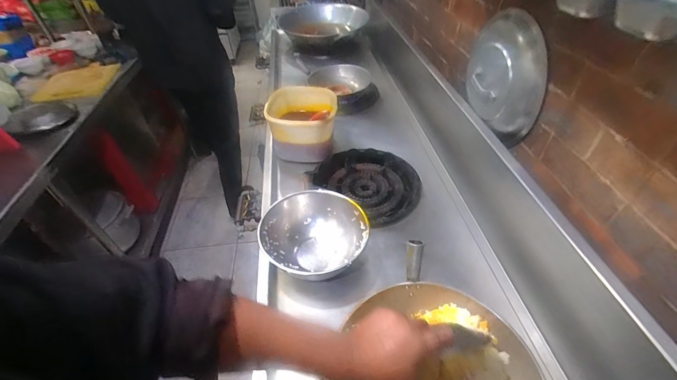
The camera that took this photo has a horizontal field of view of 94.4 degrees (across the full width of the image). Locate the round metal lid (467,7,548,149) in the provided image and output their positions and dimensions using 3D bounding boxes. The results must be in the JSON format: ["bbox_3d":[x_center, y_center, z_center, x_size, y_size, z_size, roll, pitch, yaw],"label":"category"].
[{"bbox_3d":[0.407,-0.289,0.797,0.056,0.250,0.291,-9,44,-7],"label":"round metal lid"}]

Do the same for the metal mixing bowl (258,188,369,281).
[{"bbox_3d":[-0.055,0.128,0.777,0.240,0.125,0.231,-1,44,1],"label":"metal mixing bowl"}]

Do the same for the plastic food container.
[{"bbox_3d":[-0.119,-0.221,1.078,0.226,0.177,0.218,-4,44,-3],"label":"plastic food container"}]

